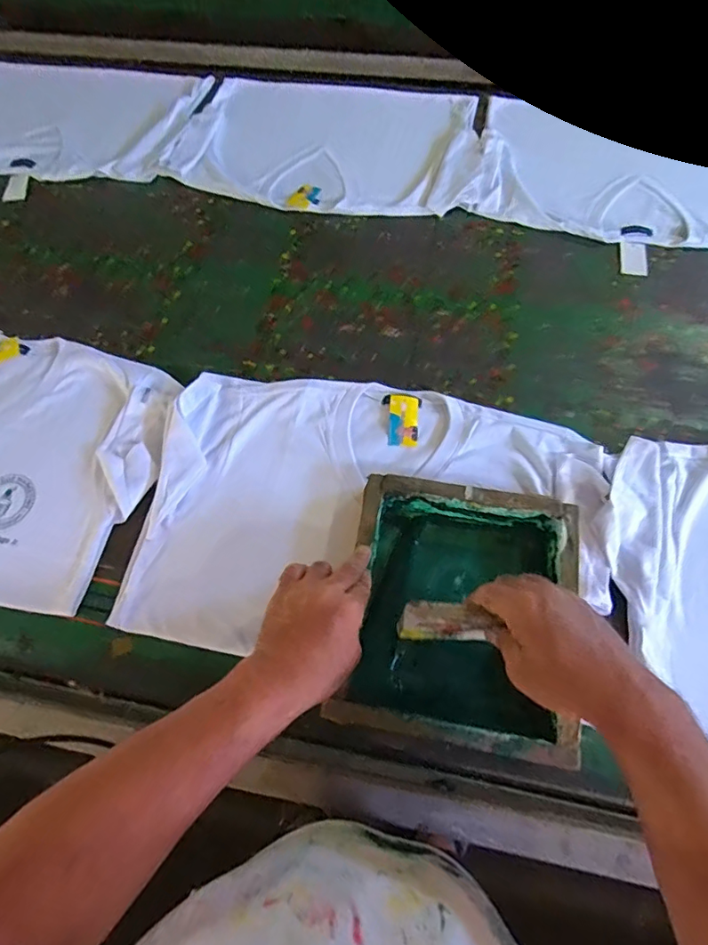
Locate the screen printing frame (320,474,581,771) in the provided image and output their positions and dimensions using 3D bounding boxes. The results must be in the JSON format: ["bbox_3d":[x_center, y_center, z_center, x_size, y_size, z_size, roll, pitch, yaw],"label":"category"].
[{"bbox_3d":[0.112,0.144,0.540,0.230,0.051,0.259,9,65,6],"label":"screen printing frame"}]

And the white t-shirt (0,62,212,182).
[{"bbox_3d":[-0.574,-0.704,0.996,0.505,0.029,0.362,12,65,8],"label":"white t-shirt"}]

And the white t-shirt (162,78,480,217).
[{"bbox_3d":[-0.043,-0.619,0.946,0.526,0.026,0.389,12,65,8],"label":"white t-shirt"}]

